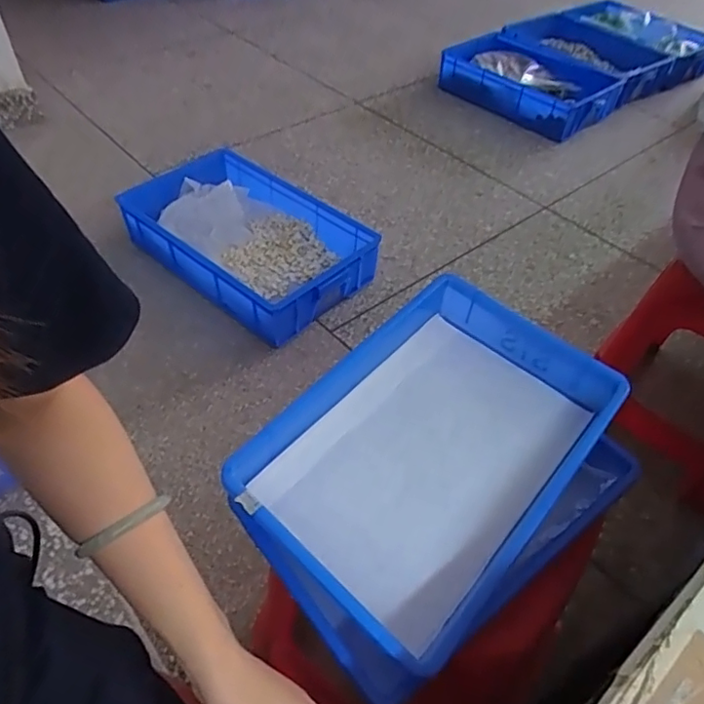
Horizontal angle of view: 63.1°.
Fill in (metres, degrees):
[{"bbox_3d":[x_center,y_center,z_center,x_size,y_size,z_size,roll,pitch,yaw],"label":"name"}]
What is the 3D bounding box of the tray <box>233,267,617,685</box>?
[{"bbox_3d":[0.083,0.089,0.583,0.233,0.083,0.365,34,56,27],"label":"tray"}]

